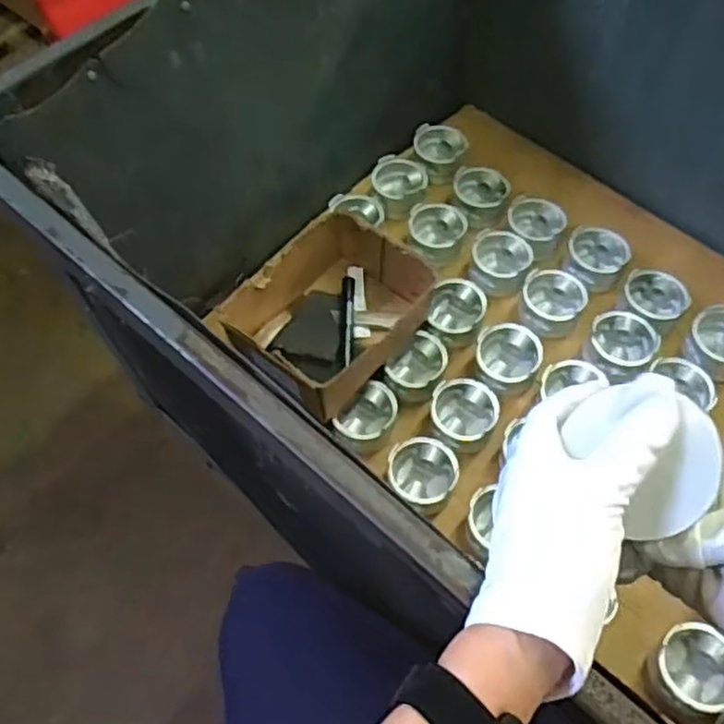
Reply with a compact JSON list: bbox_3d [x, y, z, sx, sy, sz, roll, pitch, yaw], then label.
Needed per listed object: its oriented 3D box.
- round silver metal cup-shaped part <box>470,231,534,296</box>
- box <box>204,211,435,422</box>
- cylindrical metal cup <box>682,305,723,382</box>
[{"bbox_3d":[0.185,-0.129,0.949,0.084,0.044,0.085,-2,60,3],"label":"round silver metal cup-shaped part"},{"bbox_3d":[-0.038,-0.052,0.857,0.168,0.109,0.208,37,69,21],"label":"box"},{"bbox_3d":[0.442,-0.020,0.879,0.078,0.053,0.079,-2,60,3],"label":"cylindrical metal cup"}]

